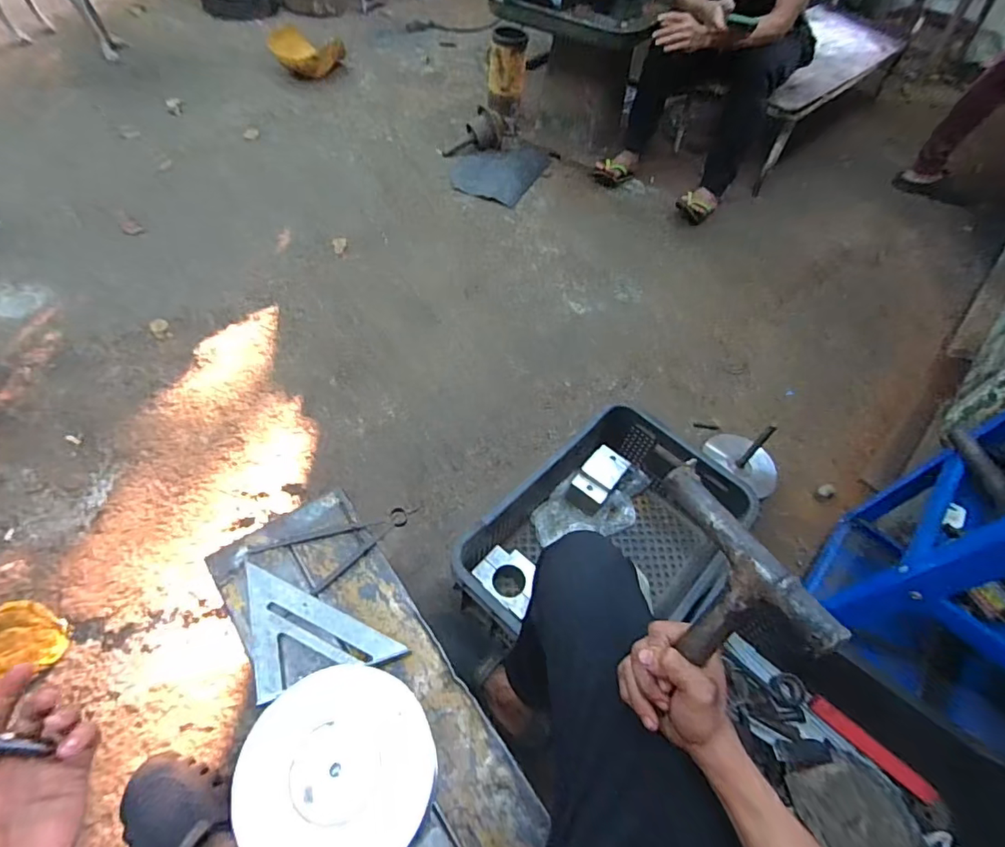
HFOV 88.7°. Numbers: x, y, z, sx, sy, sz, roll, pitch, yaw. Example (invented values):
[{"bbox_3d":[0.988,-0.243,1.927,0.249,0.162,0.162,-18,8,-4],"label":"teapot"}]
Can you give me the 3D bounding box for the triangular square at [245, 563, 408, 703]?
[{"bbox_3d":[-0.231,0.239,0.653,0.166,0.015,0.167,-15,58,-16],"label":"triangular square"}]

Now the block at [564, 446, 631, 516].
[{"bbox_3d":[0.204,0.119,1.096,0.082,0.061,0.136,34,59,16],"label":"block"}]

